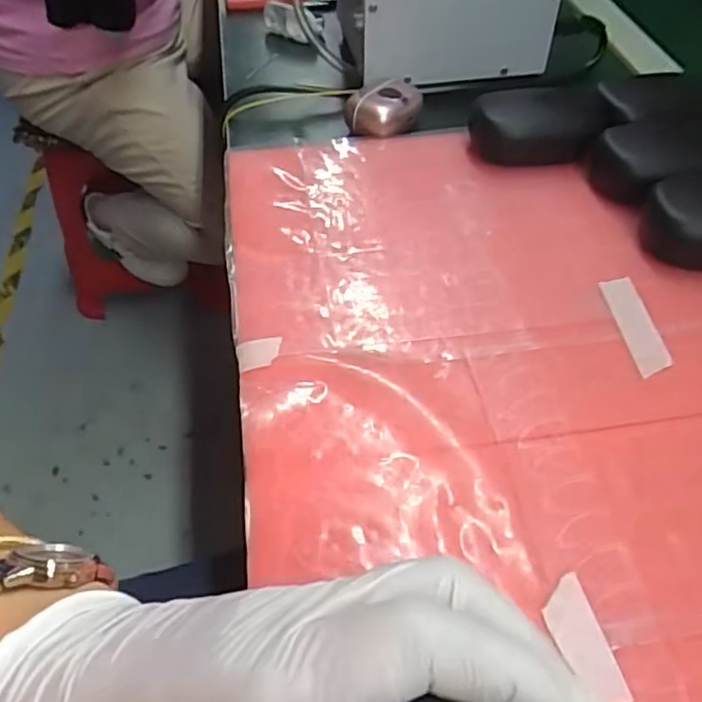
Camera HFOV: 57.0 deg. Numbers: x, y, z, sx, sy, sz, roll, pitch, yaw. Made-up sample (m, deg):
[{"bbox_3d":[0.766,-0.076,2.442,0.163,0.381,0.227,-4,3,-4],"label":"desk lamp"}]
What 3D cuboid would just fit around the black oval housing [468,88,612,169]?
[{"bbox_3d":[0.127,-0.157,0.447,0.088,0.034,0.046,9,51,9],"label":"black oval housing"}]

